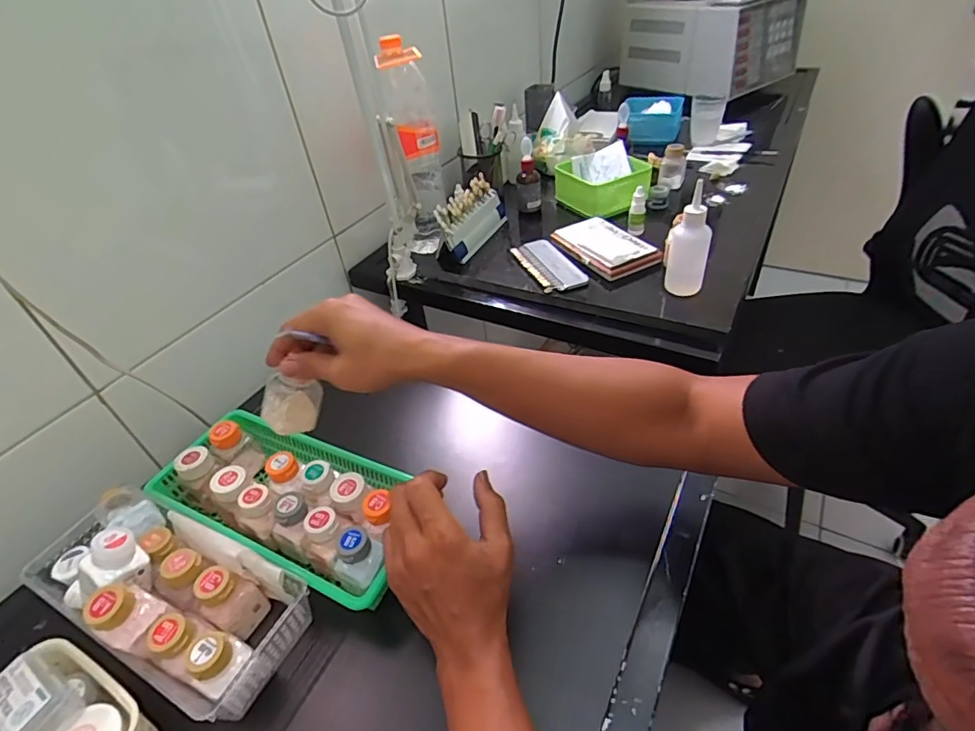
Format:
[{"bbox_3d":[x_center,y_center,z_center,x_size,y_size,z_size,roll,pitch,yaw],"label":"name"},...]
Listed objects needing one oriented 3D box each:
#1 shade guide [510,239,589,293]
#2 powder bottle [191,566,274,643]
[{"bbox_3d":[0.091,-0.152,0.756,0.068,0.012,0.148,-20,42,-14],"label":"shade guide"},{"bbox_3d":[-0.225,0.206,0.440,0.043,0.064,0.042,19,47,27],"label":"powder bottle"}]

